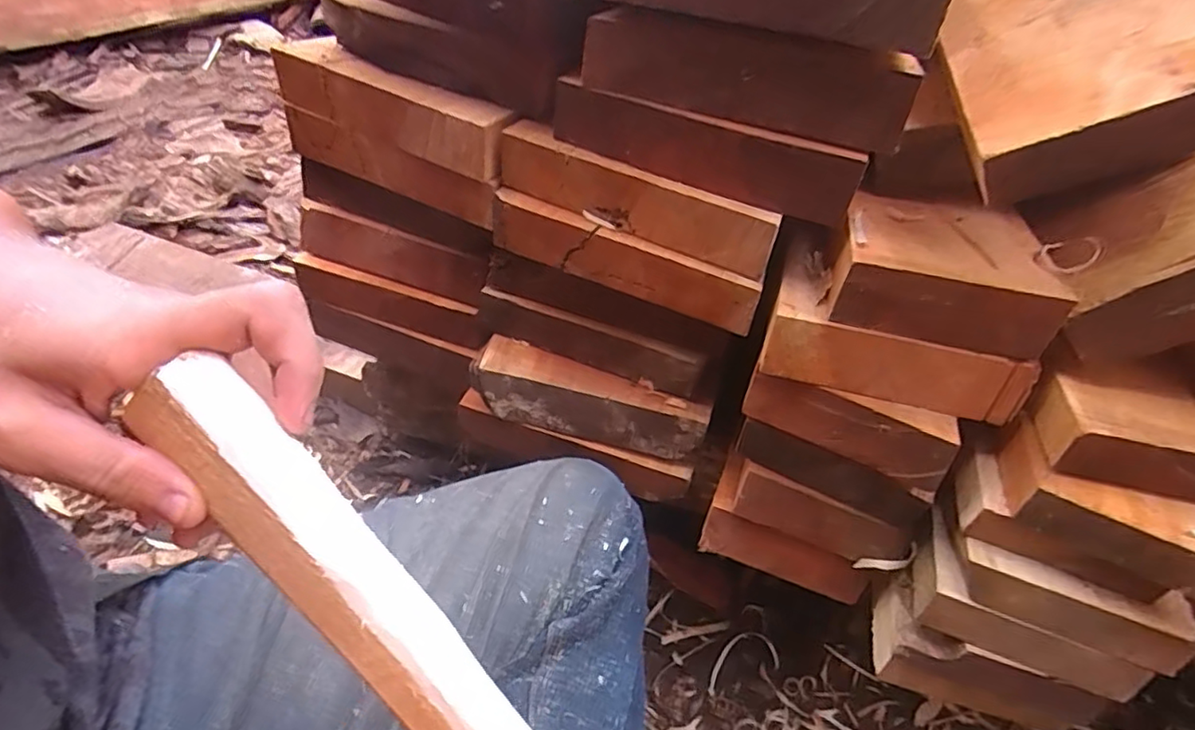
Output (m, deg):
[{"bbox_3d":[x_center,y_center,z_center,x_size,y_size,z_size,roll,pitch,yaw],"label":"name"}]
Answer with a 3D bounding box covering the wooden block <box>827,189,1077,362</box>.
[{"bbox_3d":[0.212,-0.064,0.388,0.121,0.045,0.119,10,38,9],"label":"wooden block"}]

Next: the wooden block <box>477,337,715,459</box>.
[{"bbox_3d":[-0.007,0.030,0.500,0.186,0.048,0.049,14,39,14],"label":"wooden block"}]

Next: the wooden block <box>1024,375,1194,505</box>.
[{"bbox_3d":[0.313,0.041,0.340,0.124,0.035,0.057,7,38,5],"label":"wooden block"}]

